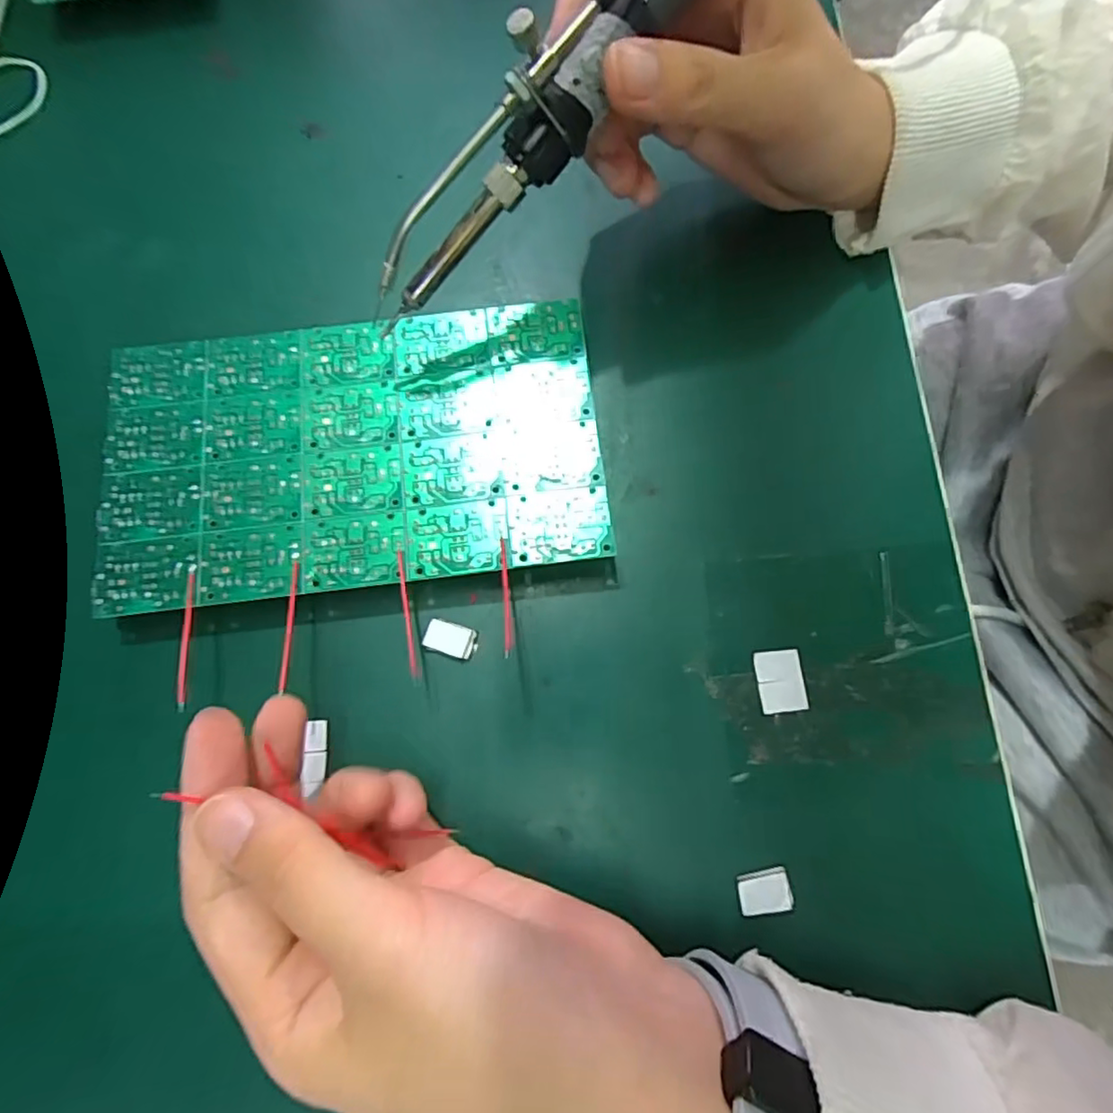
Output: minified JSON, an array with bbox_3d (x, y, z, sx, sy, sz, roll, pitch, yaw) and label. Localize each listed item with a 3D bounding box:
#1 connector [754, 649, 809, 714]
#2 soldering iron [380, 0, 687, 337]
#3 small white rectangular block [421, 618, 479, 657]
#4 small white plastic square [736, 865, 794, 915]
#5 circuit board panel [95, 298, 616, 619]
[{"bbox_3d":[0.075,0.041,0.206,0.015,0.004,0.020,-5,74,1],"label":"connector"},{"bbox_3d":[0.014,-0.148,0.170,0.195,0.035,0.016,-42,77,15],"label":"soldering iron"},{"bbox_3d":[-0.036,0.028,0.213,0.018,0.004,0.011,16,76,7],"label":"small white rectangular block"},{"bbox_3d":[0.063,0.102,0.189,0.016,0.004,0.011,-9,74,0],"label":"small white plastic square"},{"bbox_3d":[-0.073,-0.039,0.220,0.172,0.004,0.101,-7,74,0],"label":"circuit board panel"}]

